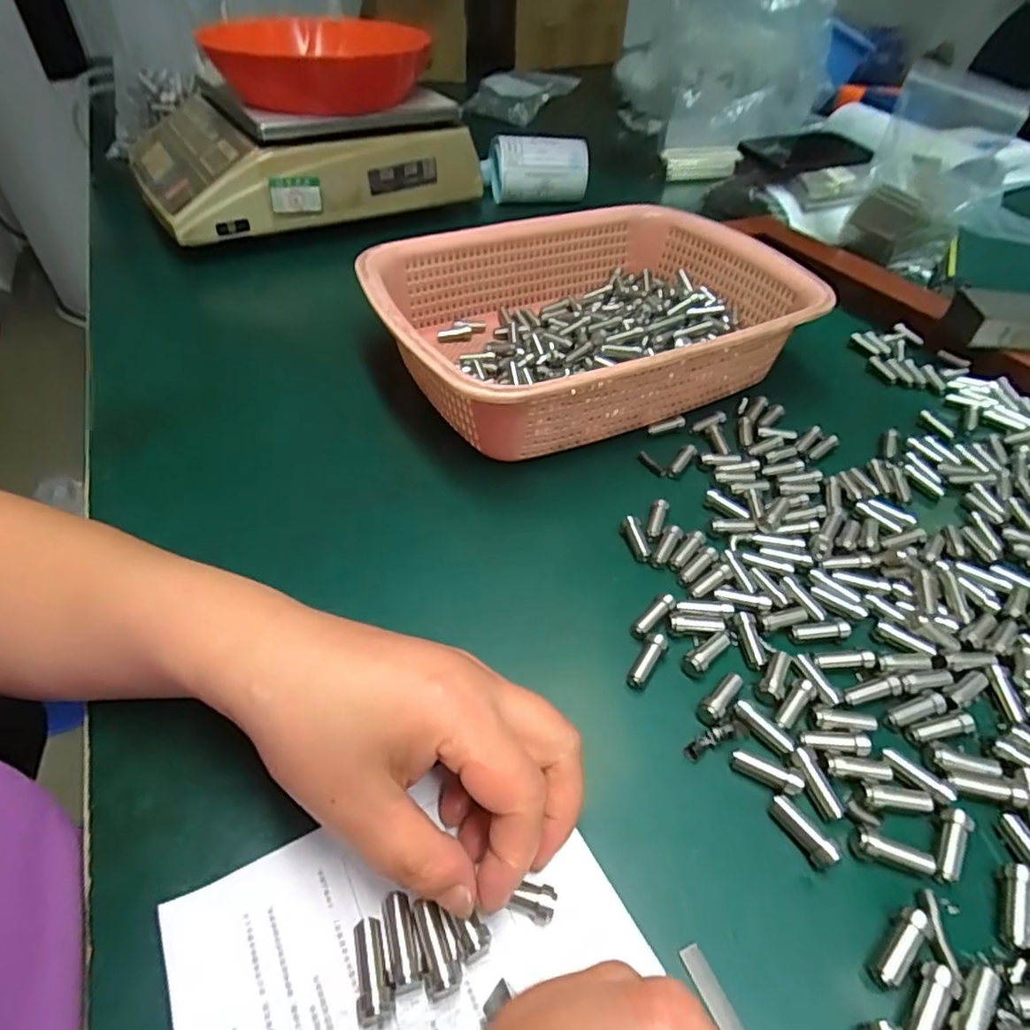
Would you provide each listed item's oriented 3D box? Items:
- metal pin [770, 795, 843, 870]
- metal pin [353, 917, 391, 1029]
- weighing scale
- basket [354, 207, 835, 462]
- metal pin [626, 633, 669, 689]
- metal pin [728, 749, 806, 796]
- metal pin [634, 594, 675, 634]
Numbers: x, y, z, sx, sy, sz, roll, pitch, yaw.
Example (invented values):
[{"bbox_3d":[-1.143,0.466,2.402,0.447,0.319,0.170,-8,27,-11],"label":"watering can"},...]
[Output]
[{"bbox_3d":[0.109,0.119,0.226,0.007,0.009,0.026,-21,49,-21],"label":"metal pin"},{"bbox_3d":[-0.046,0.146,0.192,0.010,0.009,0.029,-12,46,-13],"label":"metal pin"},{"bbox_3d":[-0.243,-0.406,0.668,0.325,0.093,0.304,-26,51,-25],"label":"weighing scale"},{"bbox_3d":[0.056,-0.143,0.441,0.308,0.075,0.218,-19,48,-20],"label":"basket"},{"bbox_3d":[0.061,0.067,0.278,0.009,0.008,0.028,23,48,21],"label":"metal pin"},{"bbox_3d":[0.102,0.103,0.242,0.027,0.006,0.008,21,48,19],"label":"metal pin"},{"bbox_3d":[0.068,0.048,0.295,0.027,0.007,0.008,-32,53,-29],"label":"metal pin"}]

